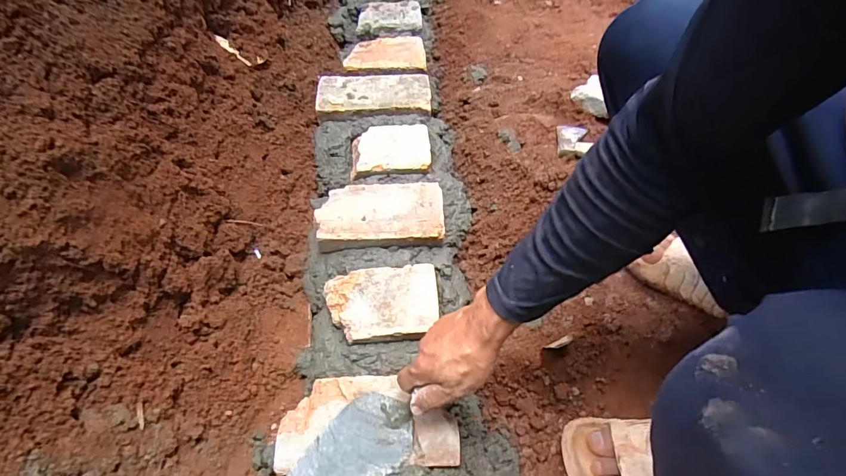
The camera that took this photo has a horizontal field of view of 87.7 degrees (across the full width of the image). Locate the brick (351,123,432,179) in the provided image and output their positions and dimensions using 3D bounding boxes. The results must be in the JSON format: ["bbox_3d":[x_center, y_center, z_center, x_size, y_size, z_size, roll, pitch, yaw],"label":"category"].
[{"bbox_3d":[-0.057,-0.155,0.793,0.142,0.037,0.108,-8,57,-4],"label":"brick"}]

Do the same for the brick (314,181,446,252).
[{"bbox_3d":[-0.067,-0.036,0.709,0.196,0.039,0.107,-4,56,-2],"label":"brick"}]

